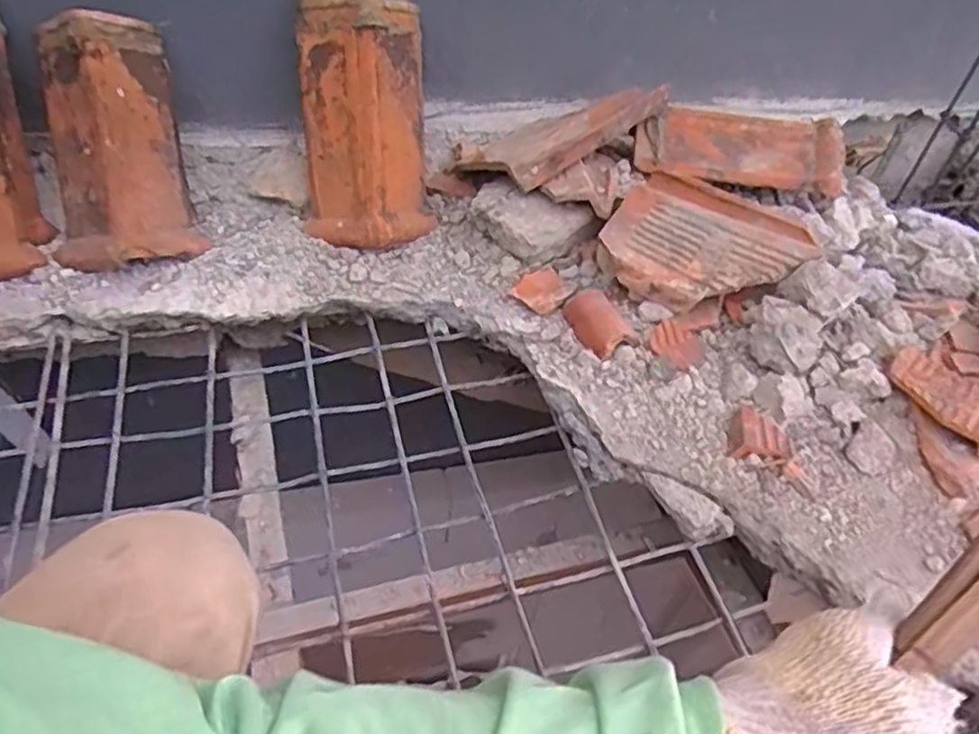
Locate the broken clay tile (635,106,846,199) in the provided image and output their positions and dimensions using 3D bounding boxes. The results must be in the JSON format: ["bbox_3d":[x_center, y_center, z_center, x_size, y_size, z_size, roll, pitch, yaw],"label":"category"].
[{"bbox_3d":[0.394,-0.345,1.125,0.324,0.122,0.042,8,1,-2],"label":"broken clay tile"}]

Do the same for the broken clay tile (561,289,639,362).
[{"bbox_3d":[0.142,-0.059,0.953,0.068,0.027,0.117,-11,48,-17],"label":"broken clay tile"}]

